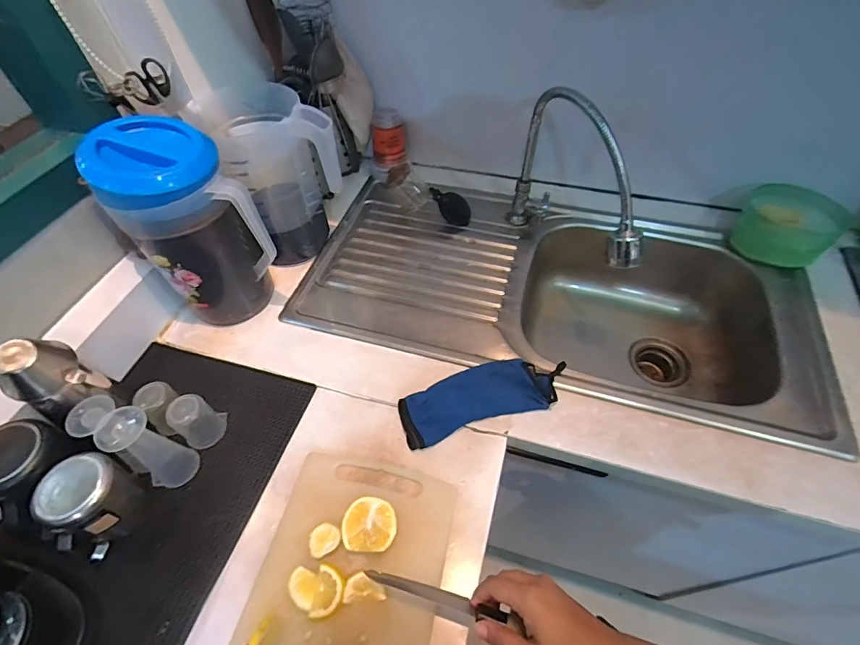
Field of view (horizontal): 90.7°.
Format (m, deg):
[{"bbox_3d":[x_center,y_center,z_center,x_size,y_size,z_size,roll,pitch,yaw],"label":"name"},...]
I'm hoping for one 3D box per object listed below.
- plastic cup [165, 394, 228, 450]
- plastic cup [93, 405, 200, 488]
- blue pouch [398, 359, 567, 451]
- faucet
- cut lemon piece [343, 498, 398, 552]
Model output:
[{"bbox_3d":[-0.311,0.131,0.568,0.047,0.070,0.057,26,58,21],"label":"plastic cup"},{"bbox_3d":[-0.343,0.151,0.515,0.054,0.140,0.052,-1,52,2],"label":"plastic cup"},{"bbox_3d":[0.078,0.100,0.606,0.243,0.023,0.090,-15,53,-9],"label":"blue pouch"},{"bbox_3d":[0.245,-0.213,0.689,0.052,0.264,0.287,-27,56,-17],"label":"faucet"},{"bbox_3d":[-0.070,0.240,0.502,0.061,0.029,0.057,-1,52,2],"label":"cut lemon piece"}]

